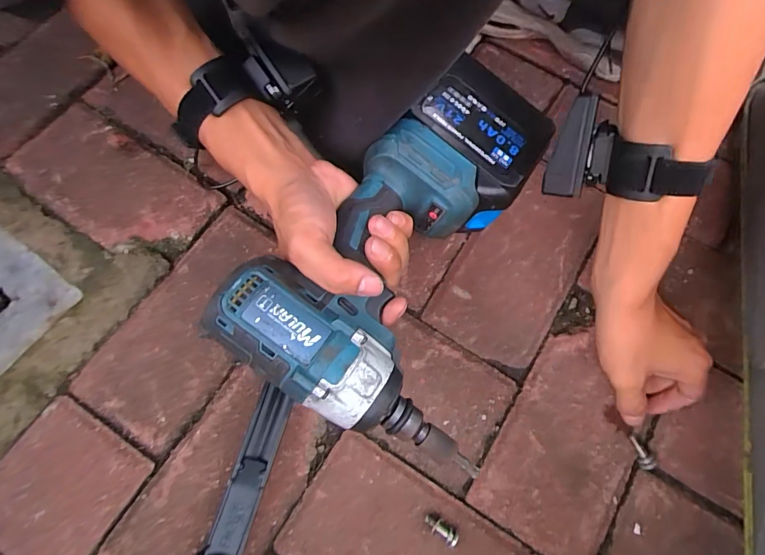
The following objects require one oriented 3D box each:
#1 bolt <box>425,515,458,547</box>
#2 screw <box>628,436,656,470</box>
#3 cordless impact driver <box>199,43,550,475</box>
[{"bbox_3d":[0.048,0.206,0.362,0.029,0.013,0.012,32,72,10],"label":"bolt"},{"bbox_3d":[0.226,0.153,0.386,0.010,0.008,0.031,-23,73,-10],"label":"screw"},{"bbox_3d":[0.034,-0.027,0.313,0.155,0.066,0.277,31,65,9],"label":"cordless impact driver"}]

